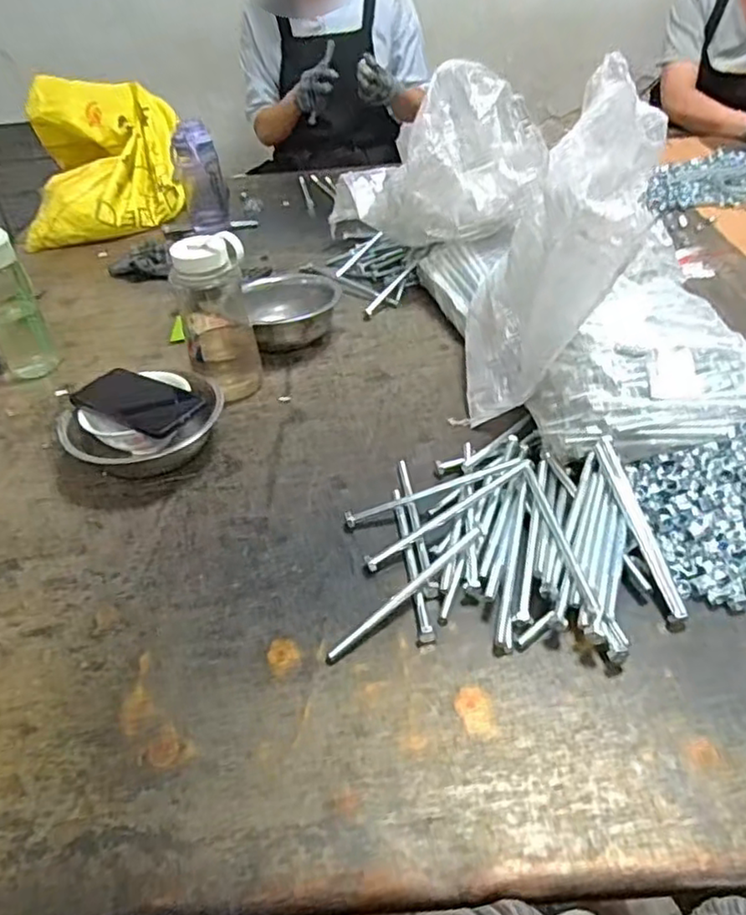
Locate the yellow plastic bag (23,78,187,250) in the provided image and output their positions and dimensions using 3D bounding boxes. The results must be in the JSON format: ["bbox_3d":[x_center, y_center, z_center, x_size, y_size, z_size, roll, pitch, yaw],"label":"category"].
[{"bbox_3d":[-0.571,-0.643,1.382,0.302,0.227,0.387,-9,41,-5],"label":"yellow plastic bag"}]

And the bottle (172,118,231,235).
[{"bbox_3d":[-0.324,-0.522,1.234,0.086,0.203,0.075,-12,41,-9],"label":"bottle"}]

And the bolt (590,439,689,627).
[{"bbox_3d":[0.253,0.064,0.617,0.022,0.017,0.200,-8,55,-3],"label":"bolt"}]

